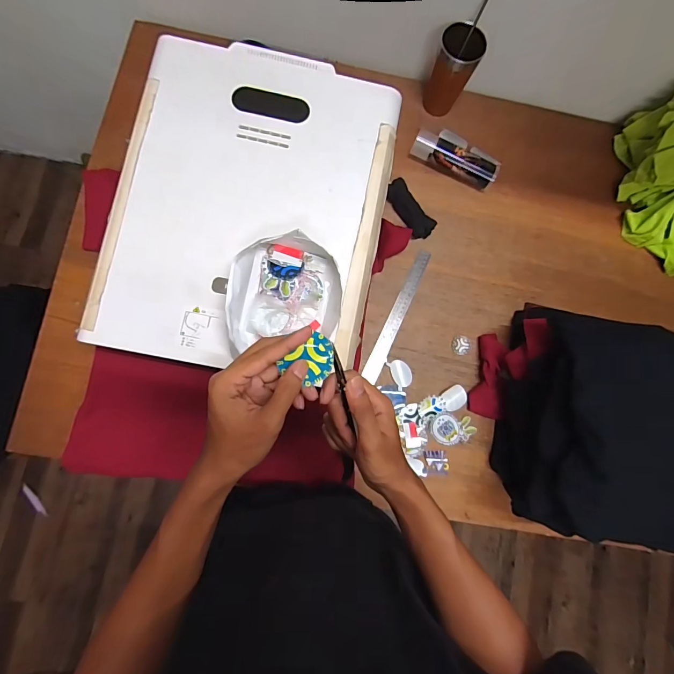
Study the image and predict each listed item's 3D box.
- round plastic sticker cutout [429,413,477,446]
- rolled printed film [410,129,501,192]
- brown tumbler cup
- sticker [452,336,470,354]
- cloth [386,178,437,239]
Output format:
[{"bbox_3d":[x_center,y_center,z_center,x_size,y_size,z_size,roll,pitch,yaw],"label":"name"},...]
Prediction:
[{"bbox_3d":[0.224,0.180,0.716,0.088,0.004,0.059,3,80,-3],"label":"round plastic sticker cutout"},{"bbox_3d":[0.246,-0.374,0.767,0.181,0.046,0.076,30,82,-2],"label":"rolled printed film"},{"bbox_3d":[0.224,-0.522,0.733,0.080,0.144,0.071,31,82,-1],"label":"brown tumbler cup"},{"bbox_3d":[0.250,0.016,0.741,0.034,0.005,0.037,1,84,-5],"label":"sticker"},{"bbox_3d":[0.149,-0.261,0.753,0.046,0.024,0.129,-33,88,-7],"label":"cloth"}]

